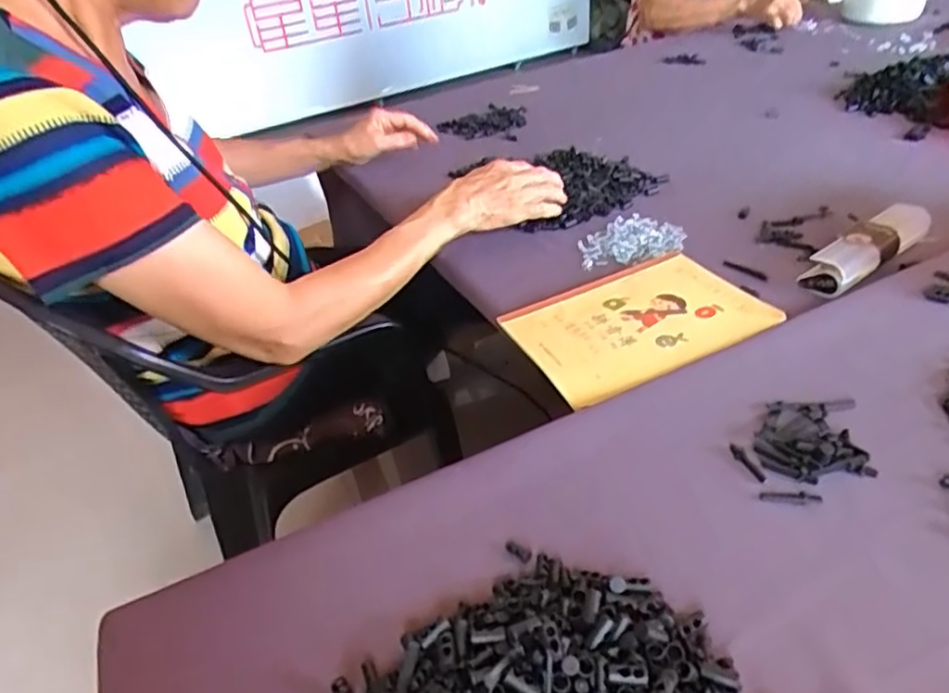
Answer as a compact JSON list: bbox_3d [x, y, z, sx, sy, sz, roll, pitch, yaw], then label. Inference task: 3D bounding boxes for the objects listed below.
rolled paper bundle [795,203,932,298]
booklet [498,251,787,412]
[{"bbox_3d":[0.386,-0.097,0.639,0.162,0.037,0.042,-25,41,-26],"label":"rolled paper bundle"},{"bbox_3d":[0.146,-0.025,0.595,0.212,0.015,0.154,-22,40,-18],"label":"booklet"}]

